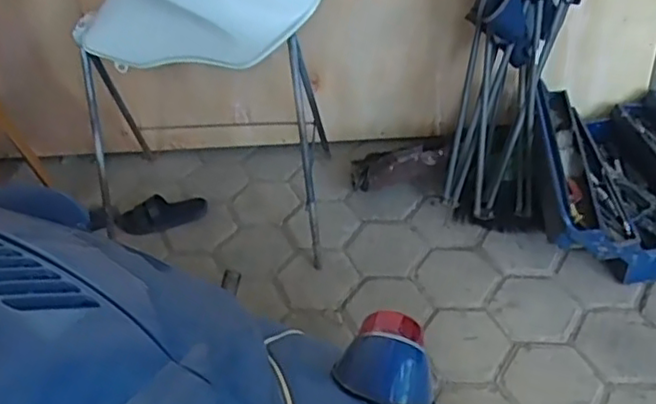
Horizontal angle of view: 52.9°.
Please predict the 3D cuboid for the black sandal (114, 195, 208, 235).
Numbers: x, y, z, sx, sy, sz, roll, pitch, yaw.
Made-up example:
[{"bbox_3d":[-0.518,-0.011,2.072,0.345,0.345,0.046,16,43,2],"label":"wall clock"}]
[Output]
[{"bbox_3d":[-0.465,0.032,1.851,0.246,0.056,0.123,-14,41,-7],"label":"black sandal"}]

